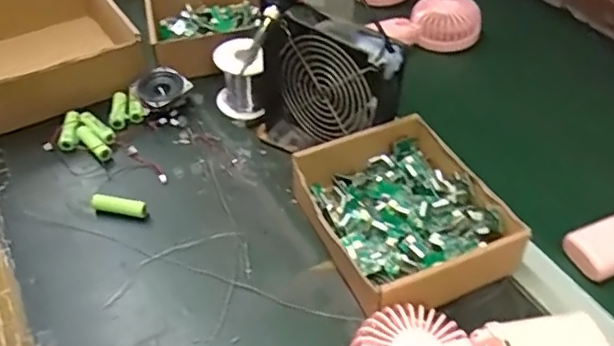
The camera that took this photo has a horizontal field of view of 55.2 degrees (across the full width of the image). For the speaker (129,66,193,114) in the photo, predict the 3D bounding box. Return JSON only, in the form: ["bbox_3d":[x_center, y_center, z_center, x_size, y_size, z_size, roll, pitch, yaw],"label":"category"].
[{"bbox_3d":[-0.162,-0.093,0.655,0.064,0.018,0.046,-30,72,-31],"label":"speaker"}]

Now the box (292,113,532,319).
[{"bbox_3d":[0.076,0.033,0.511,0.149,0.053,0.179,-19,48,-18],"label":"box"}]

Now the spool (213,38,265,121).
[{"bbox_3d":[-0.075,-0.102,0.640,0.047,0.071,0.057,-18,48,-17],"label":"spool"}]

